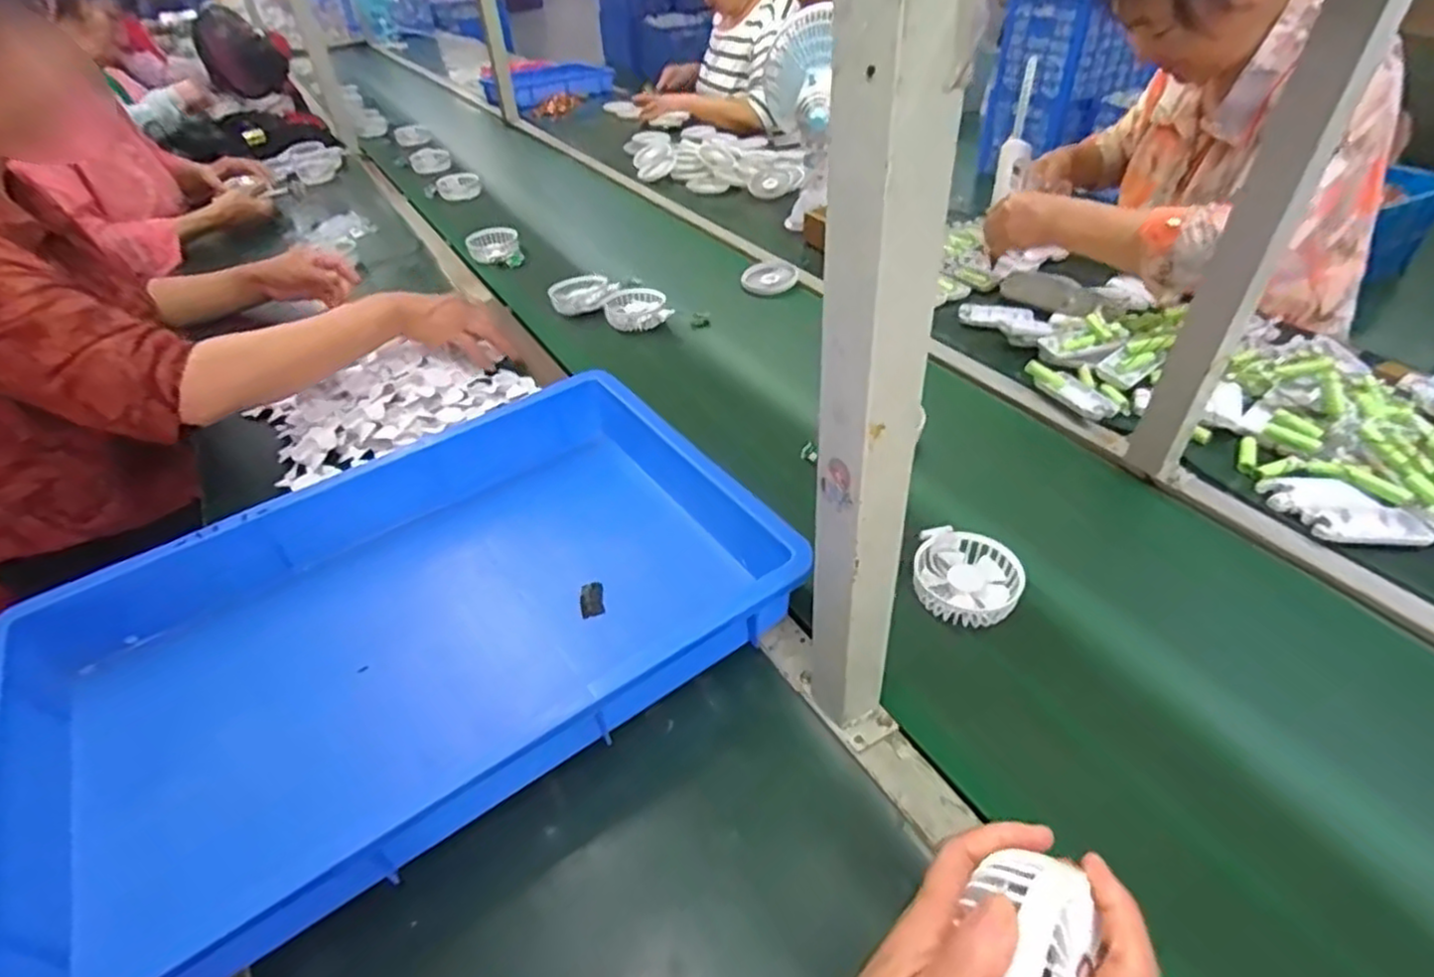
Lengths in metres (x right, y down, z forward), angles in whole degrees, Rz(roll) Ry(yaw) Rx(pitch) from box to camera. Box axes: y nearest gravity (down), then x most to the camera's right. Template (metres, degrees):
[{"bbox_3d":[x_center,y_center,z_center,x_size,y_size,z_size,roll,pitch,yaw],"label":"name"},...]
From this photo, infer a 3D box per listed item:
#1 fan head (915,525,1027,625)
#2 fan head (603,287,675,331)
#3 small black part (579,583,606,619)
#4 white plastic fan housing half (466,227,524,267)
[{"bbox_3d":[0.220,0.078,0.625,0.091,0.028,0.087,-2,41,2],"label":"fan head"},{"bbox_3d":[-0.117,-0.259,1.037,0.091,0.040,0.081,-12,42,-10],"label":"fan head"},{"bbox_3d":[-0.113,0.101,0.636,0.020,0.010,0.034,-9,41,-6],"label":"small black part"},{"bbox_3d":[-0.397,-0.430,1.254,0.087,0.037,0.111,-16,42,-14],"label":"white plastic fan housing half"}]

